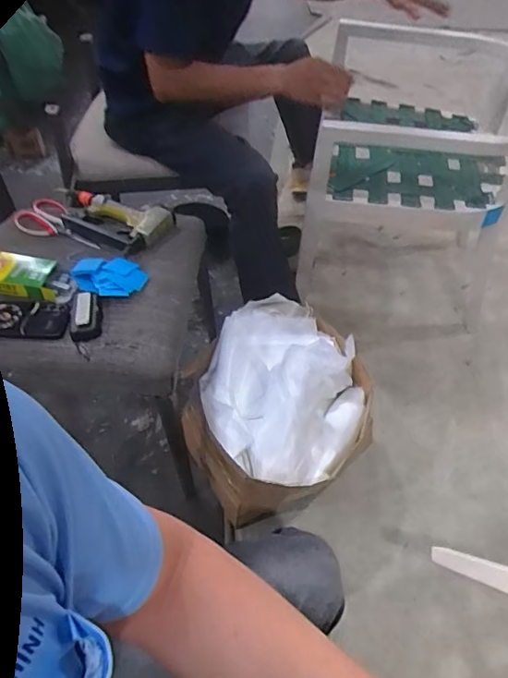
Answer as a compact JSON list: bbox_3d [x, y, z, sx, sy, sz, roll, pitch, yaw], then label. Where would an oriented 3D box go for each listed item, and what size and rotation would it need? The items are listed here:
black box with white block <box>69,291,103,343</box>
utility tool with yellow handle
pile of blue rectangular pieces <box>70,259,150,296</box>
[{"bbox_3d":[-0.298,-0.042,0.925,0.053,0.023,0.104,-9,51,-8],"label":"black box with white block"},{"bbox_3d":[-0.290,-0.250,1.104,0.211,0.042,0.126,23,53,18],"label":"utility tool with yellow handle"},{"bbox_3d":[-0.274,-0.122,0.992,0.139,0.018,0.100,1,50,1],"label":"pile of blue rectangular pieces"}]

